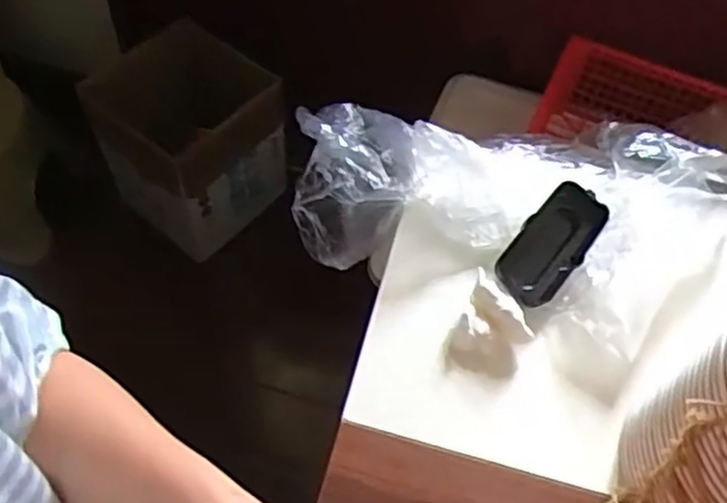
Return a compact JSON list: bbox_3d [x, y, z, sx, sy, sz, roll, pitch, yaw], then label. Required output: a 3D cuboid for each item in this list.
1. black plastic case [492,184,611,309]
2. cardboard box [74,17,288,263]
[{"bbox_3d":[0.152,-0.006,0.581,0.050,0.031,0.105,37,63,18],"label":"black plastic case"},{"bbox_3d":[-0.294,-0.189,1.255,0.230,0.310,0.245,37,63,18],"label":"cardboard box"}]

